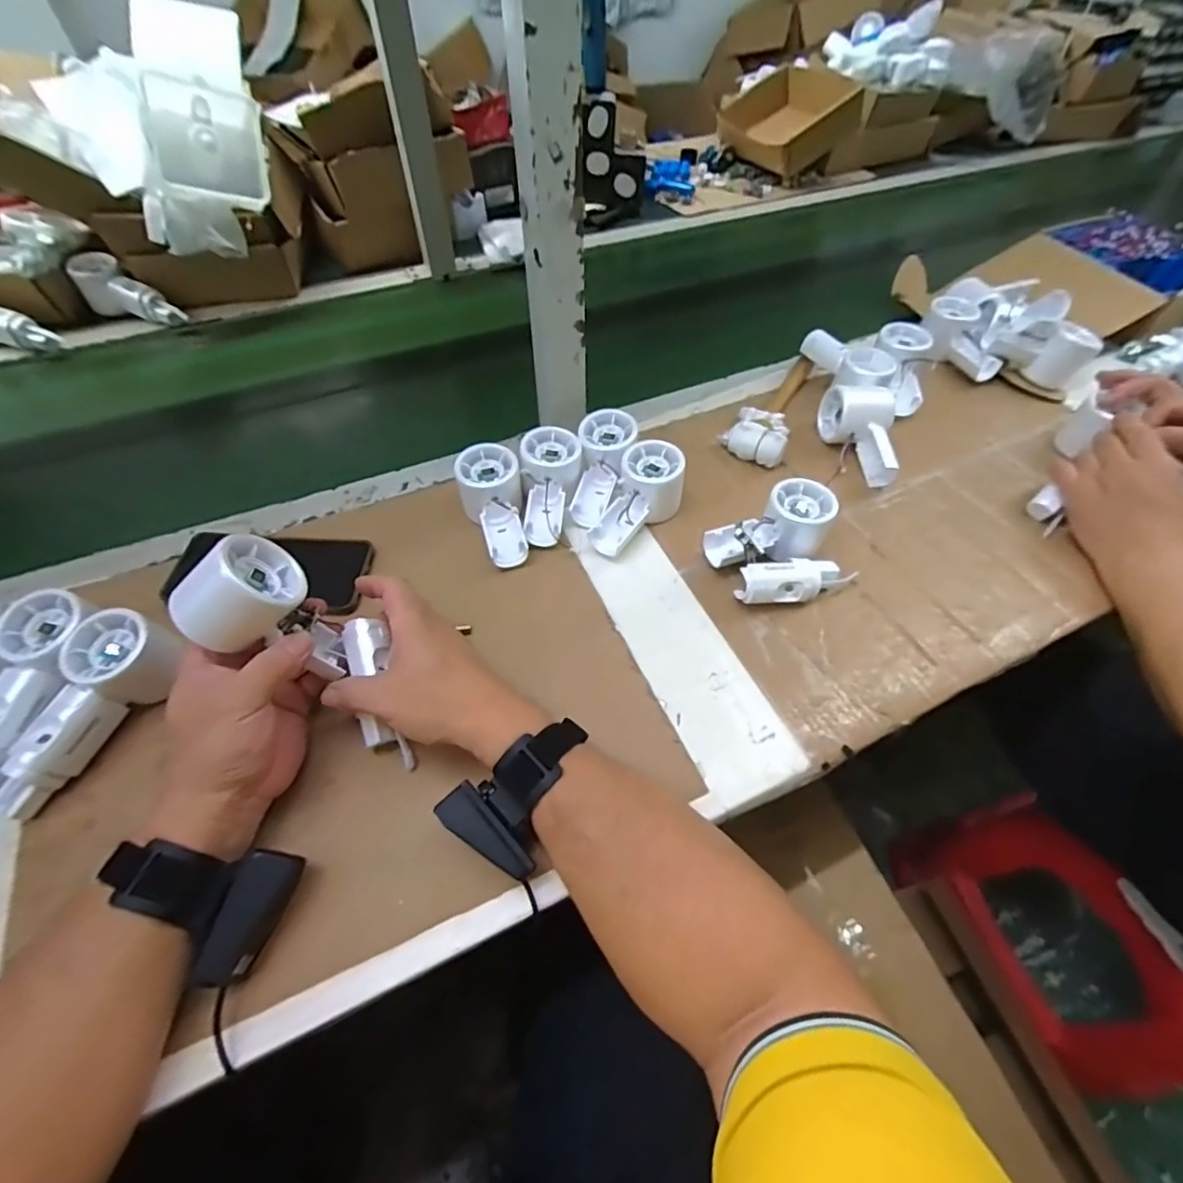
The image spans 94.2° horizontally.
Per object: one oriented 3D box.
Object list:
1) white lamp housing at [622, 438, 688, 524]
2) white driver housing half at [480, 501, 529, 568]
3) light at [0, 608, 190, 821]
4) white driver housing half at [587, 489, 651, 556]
[{"bbox_3d":[0.057,-0.102,0.528,0.059,0.058,0.063,7,54,5],"label":"white lamp housing"},{"bbox_3d":[-0.080,-0.053,0.511,0.034,0.026,0.058,-12,55,-9],"label":"white driver housing half"},{"bbox_3d":[-0.366,0.093,0.399,0.056,0.057,0.159,22,74,15],"label":"light"},{"bbox_3d":[0.027,-0.064,0.512,0.035,0.015,0.064,35,82,22],"label":"white driver housing half"}]

